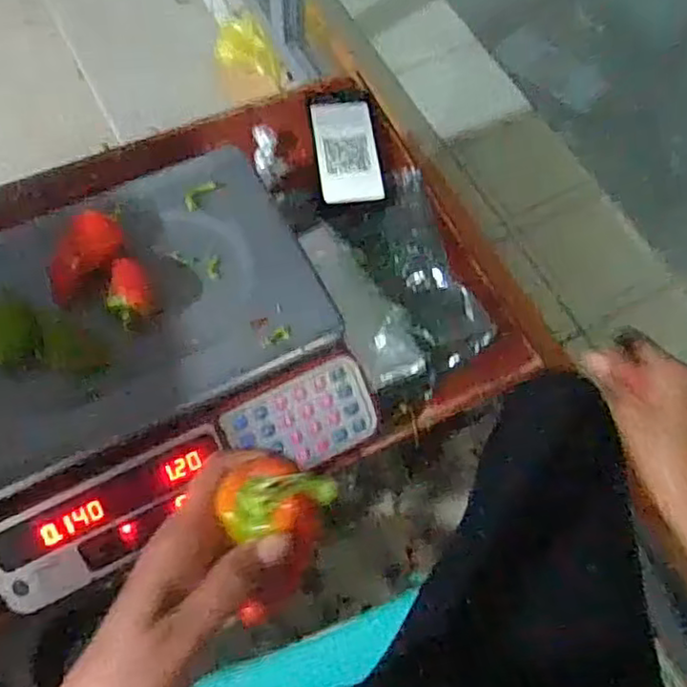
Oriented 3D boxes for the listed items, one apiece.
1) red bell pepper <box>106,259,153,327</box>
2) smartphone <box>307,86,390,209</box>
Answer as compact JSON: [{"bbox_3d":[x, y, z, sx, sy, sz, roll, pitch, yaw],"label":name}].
[{"bbox_3d":[-0.177,-0.040,0.549,0.032,0.027,0.058,-13,68,-8],"label":"red bell pepper"},{"bbox_3d":[0.004,-0.226,0.763,0.076,0.013,0.162,-7,67,-6],"label":"smartphone"}]

